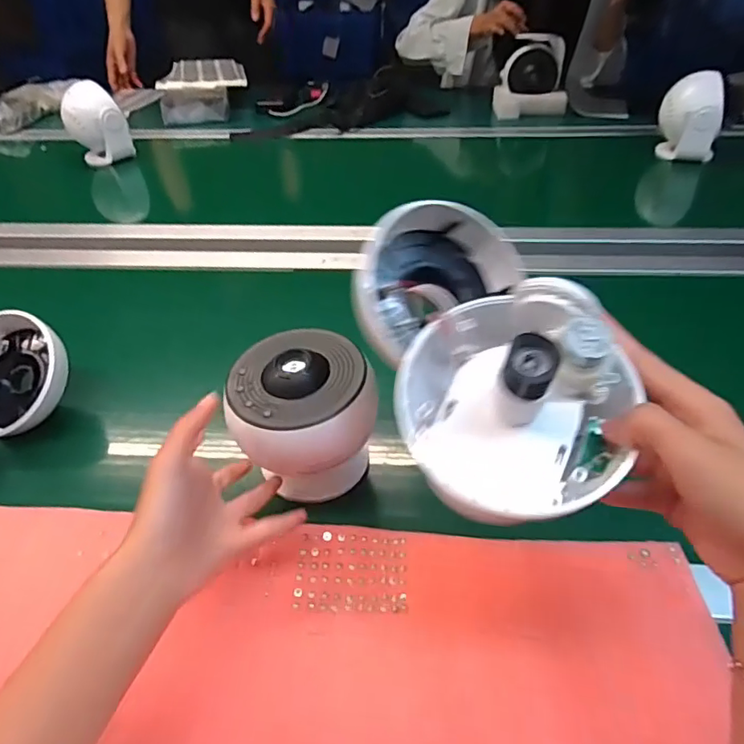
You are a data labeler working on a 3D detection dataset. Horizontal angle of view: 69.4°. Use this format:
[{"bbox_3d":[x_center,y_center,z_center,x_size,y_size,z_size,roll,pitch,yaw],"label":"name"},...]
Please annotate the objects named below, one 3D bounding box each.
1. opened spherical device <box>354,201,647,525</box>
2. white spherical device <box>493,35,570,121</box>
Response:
[{"bbox_3d":[0.061,-0.018,0.303,0.113,0.068,0.196,-13,42,-7],"label":"opened spherical device"},{"bbox_3d":[0.348,-0.653,1.183,0.145,0.128,0.149,0,42,8],"label":"white spherical device"}]

